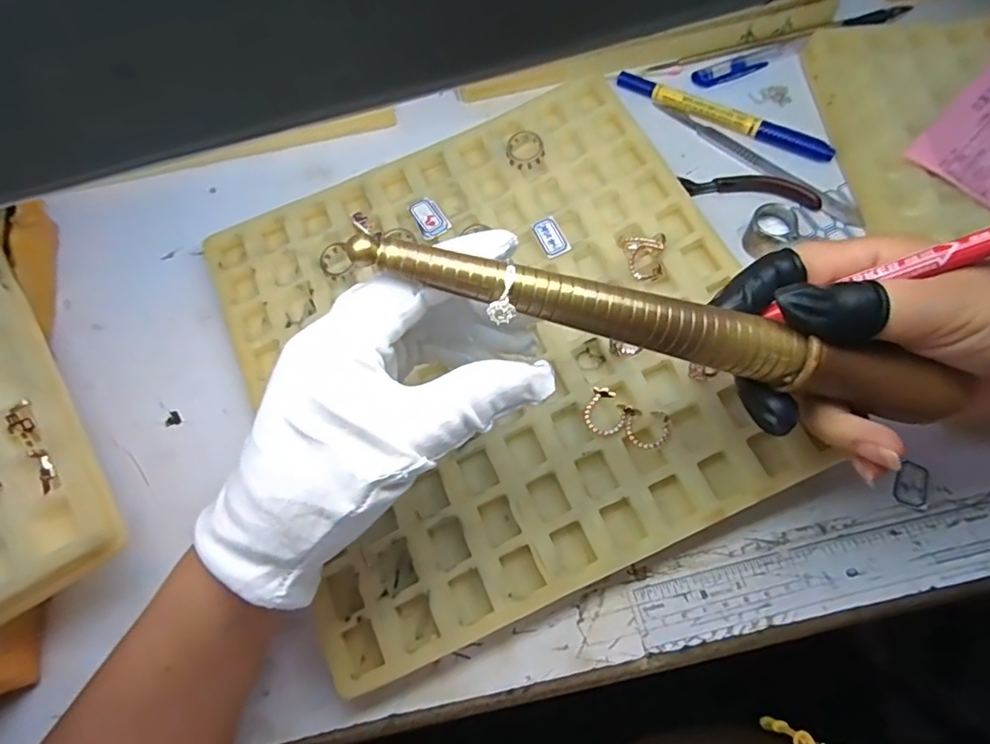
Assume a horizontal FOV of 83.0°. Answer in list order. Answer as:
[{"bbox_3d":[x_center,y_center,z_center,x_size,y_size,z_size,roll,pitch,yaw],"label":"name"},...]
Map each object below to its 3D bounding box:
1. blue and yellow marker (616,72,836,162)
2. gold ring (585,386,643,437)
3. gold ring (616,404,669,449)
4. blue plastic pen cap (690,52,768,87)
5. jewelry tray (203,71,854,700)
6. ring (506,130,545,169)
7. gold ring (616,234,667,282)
[{"bbox_3d":[0.145,-0.165,0.359,0.142,0.010,0.012,27,72,13],"label":"blue and yellow marker"},{"bbox_3d":[0.055,0.021,0.274,0.024,0.007,0.023,-1,68,2],"label":"gold ring"},{"bbox_3d":[0.072,0.028,0.271,0.024,0.006,0.020,6,68,5],"label":"gold ring"},{"bbox_3d":[0.156,-0.202,0.374,0.051,0.007,0.014,-18,68,-5],"label":"blue plastic pen cap"},{"bbox_3d":[0.000,-0.021,0.294,0.253,0.018,0.260,-23,69,-7],"label":"jewelry tray"},{"bbox_3d":[0.018,-0.133,0.332,0.023,0.009,0.025,-1,73,2],"label":"ring"},{"bbox_3d":[0.080,-0.063,0.299,0.021,0.011,0.028,-12,68,-2],"label":"gold ring"}]

